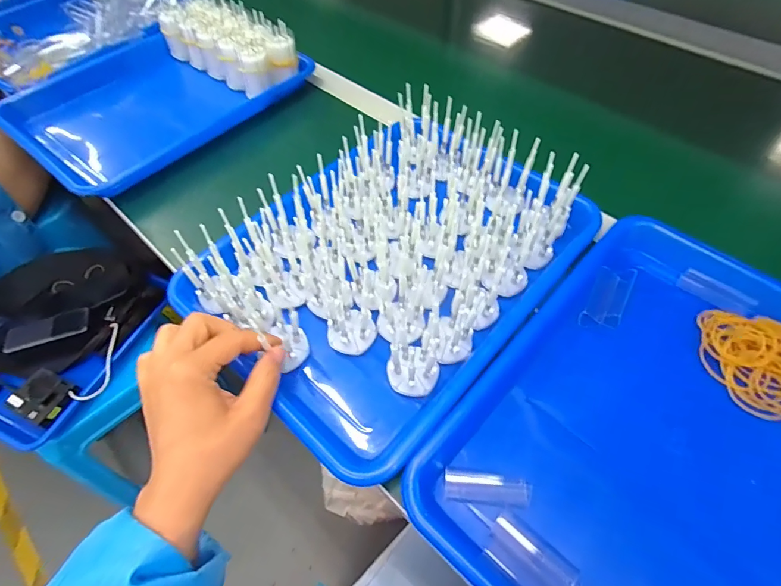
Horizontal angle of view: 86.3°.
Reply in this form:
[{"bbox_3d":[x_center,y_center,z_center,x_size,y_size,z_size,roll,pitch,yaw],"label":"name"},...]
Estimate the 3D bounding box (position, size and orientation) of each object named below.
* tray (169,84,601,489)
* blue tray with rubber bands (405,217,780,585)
[{"bbox_3d":[0.013,-0.043,0.359,0.229,0.062,0.327,36,63,23],"label":"tray"},{"bbox_3d":[0.201,0.101,0.294,0.249,0.053,0.324,38,65,23],"label":"blue tray with rubber bands"}]

